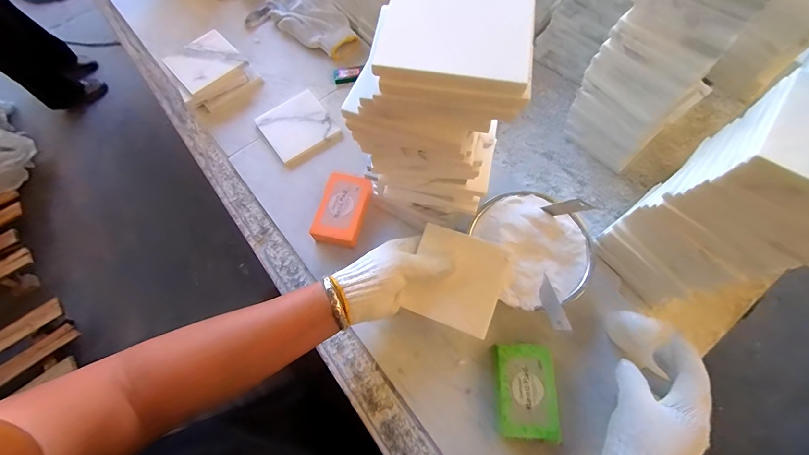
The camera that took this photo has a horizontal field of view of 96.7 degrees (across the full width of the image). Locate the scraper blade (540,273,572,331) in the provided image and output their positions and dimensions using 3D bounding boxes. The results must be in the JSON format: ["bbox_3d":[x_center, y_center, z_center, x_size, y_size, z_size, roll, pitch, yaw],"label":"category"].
[{"bbox_3d":[0.166,0.087,0.407,0.018,0.008,0.065,-28,50,19],"label":"scraper blade"}]

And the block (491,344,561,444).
[{"bbox_3d":[0.129,0.179,0.395,0.062,0.031,0.092,1,70,1],"label":"block"}]

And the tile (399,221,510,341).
[{"bbox_3d":[0.058,0.059,0.399,0.098,0.006,0.098,19,88,15],"label":"tile"}]

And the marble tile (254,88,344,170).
[{"bbox_3d":[-0.164,-0.155,0.560,0.099,0.016,0.110,-35,73,-11],"label":"marble tile"}]

